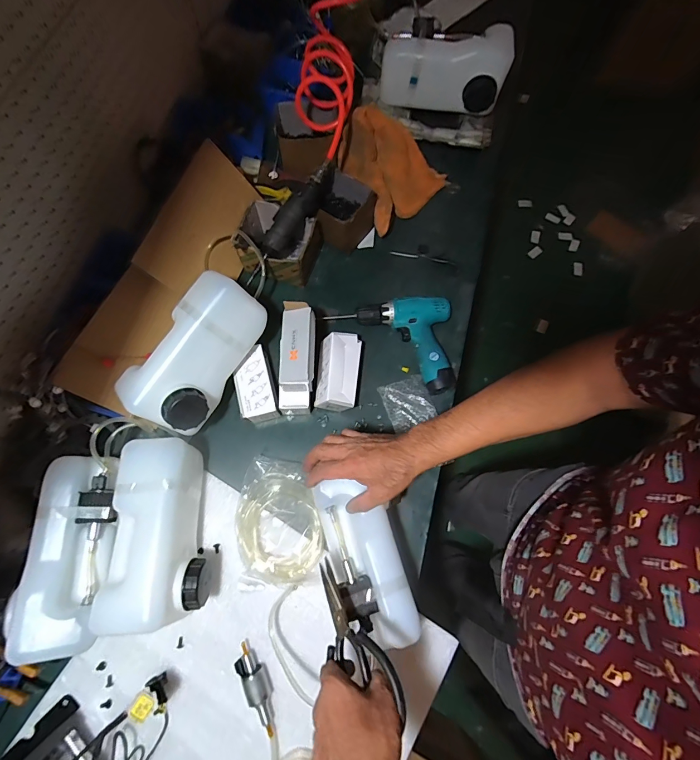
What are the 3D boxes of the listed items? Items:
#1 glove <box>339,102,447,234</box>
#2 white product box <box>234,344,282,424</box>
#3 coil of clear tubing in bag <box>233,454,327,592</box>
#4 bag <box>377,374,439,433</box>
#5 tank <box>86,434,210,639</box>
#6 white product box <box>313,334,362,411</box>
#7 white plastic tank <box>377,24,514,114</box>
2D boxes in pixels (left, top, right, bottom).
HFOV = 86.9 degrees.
[{"bbox_3d":[0.073,-0.465,0.800,0.214,0.121,0.215,-42,78,-12],"label":"glove"},{"bbox_3d":[-0.174,0.010,0.689,0.070,0.048,0.130,-15,74,-5],"label":"white product box"},{"bbox_3d":[-0.124,0.237,0.626,0.146,0.045,0.210,-14,73,-5],"label":"coil of clear tubing in bag"},{"bbox_3d":[0.111,0.042,0.698,0.088,0.009,0.094,-19,66,-9],"label":"bag"},{"bbox_3d":[-0.278,0.220,0.559,0.121,0.104,0.256,-4,73,-2],"label":"tank"},{"bbox_3d":[-0.020,-0.015,0.691,0.078,0.061,0.142,14,72,-26],"label":"white product box"},{"bbox_3d":[0.197,-0.659,0.785,0.253,0.129,0.089,15,73,4],"label":"white plastic tank"}]

